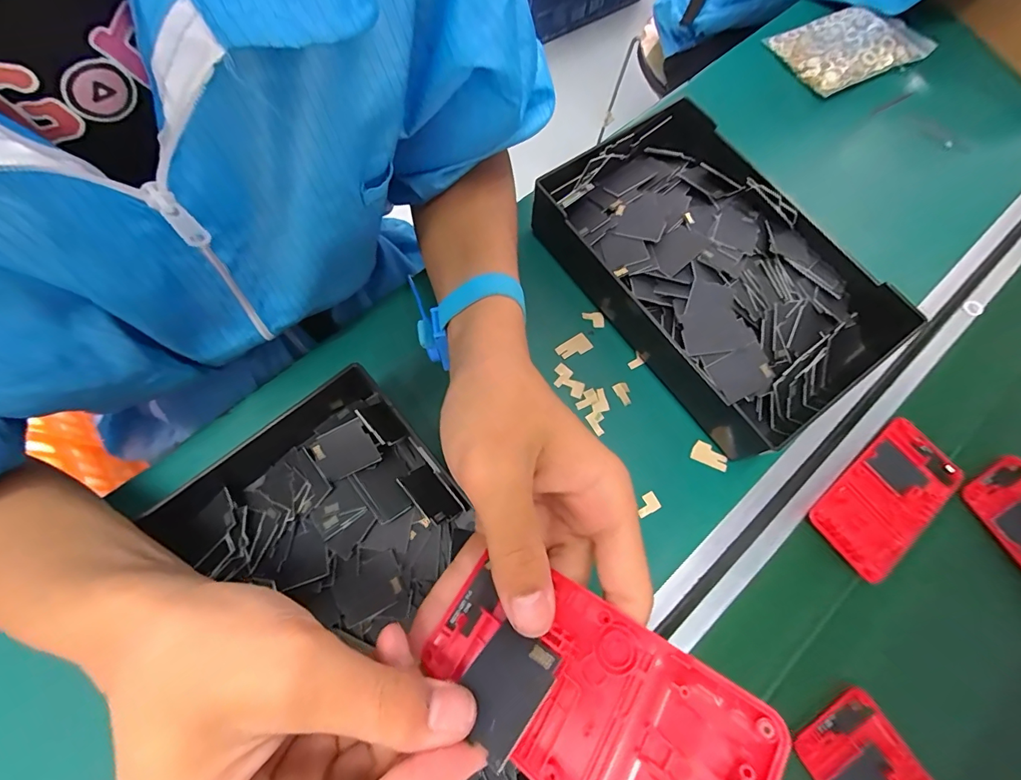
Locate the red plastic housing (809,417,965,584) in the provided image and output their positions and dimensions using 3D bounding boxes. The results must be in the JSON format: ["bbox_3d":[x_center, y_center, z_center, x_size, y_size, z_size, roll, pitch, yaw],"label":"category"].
[{"bbox_3d":[0.279,0.078,0.325,0.120,0.007,0.062,-36,77,-16],"label":"red plastic housing"}]

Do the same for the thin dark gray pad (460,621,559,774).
[{"bbox_3d":[-0.003,0.107,0.161,0.029,0.004,0.038,20,46,37],"label":"thin dark gray pad"}]

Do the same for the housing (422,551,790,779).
[{"bbox_3d":[0.024,0.108,0.159,0.119,0.013,0.060,22,68,34],"label":"housing"}]

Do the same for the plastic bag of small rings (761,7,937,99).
[{"bbox_3d":[0.354,-0.361,0.464,0.145,0.020,0.096,-28,72,-11],"label":"plastic bag of small rings"}]

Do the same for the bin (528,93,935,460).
[{"bbox_3d":[0.157,-0.091,0.347,0.161,0.053,0.265,-37,79,-13],"label":"bin"}]

